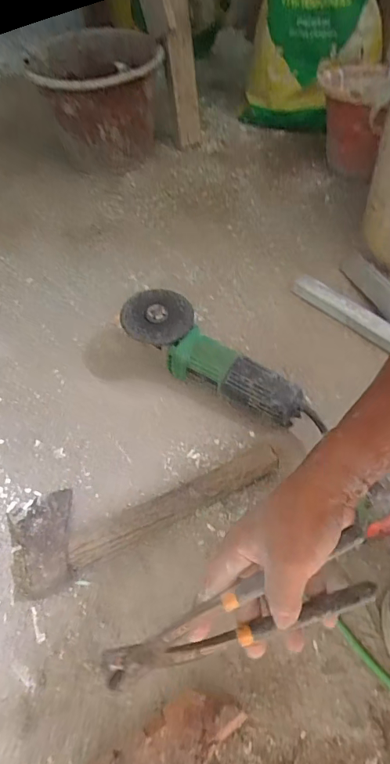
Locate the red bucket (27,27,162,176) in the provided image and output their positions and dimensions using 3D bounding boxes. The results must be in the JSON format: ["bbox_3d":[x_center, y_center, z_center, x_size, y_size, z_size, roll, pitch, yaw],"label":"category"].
[{"bbox_3d":[-0.205,-0.619,0.987,0.260,0.221,0.282,-6,53,-6],"label":"red bucket"}]

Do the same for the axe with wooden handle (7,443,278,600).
[{"bbox_3d":[-0.059,0.132,0.518,0.316,0.034,0.109,-20,56,-16],"label":"axe with wooden handle"}]

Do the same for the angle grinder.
[{"bbox_3d":[0.035,-0.030,0.604,0.284,0.092,0.088,24,56,16],"label":"angle grinder"}]

